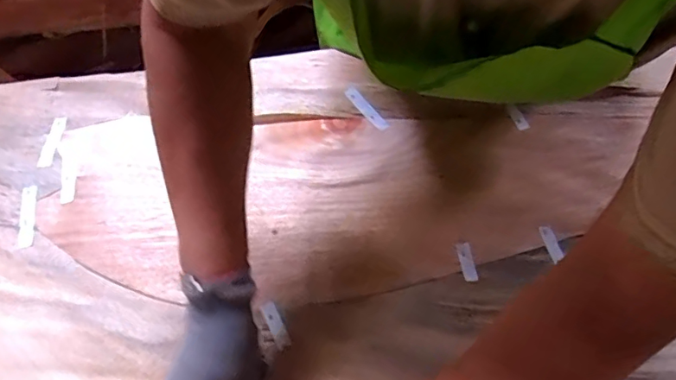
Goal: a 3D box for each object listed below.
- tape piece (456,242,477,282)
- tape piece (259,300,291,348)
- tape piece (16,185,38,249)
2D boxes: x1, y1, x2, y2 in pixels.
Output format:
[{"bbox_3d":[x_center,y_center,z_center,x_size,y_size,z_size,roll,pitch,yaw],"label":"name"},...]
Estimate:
[{"bbox_3d":[0.129,0.072,0.496,0.013,0.004,0.039,-14,64,9],"label":"tape piece"},{"bbox_3d":[-0.059,0.126,0.466,0.014,0.004,0.044,-26,71,-10],"label":"tape piece"},{"bbox_3d":[-0.313,0.025,0.499,0.015,0.004,0.064,-8,69,-3],"label":"tape piece"}]

